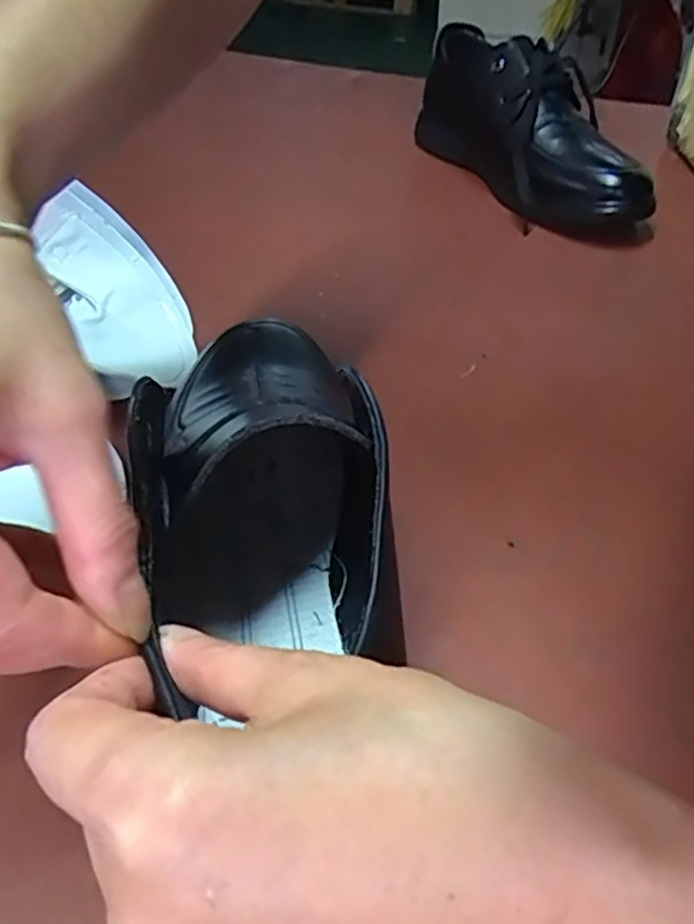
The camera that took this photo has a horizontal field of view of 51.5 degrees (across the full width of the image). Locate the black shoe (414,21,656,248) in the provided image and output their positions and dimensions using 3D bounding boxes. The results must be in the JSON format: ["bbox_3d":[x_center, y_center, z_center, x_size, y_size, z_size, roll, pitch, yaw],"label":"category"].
[{"bbox_3d":[0.145,-0.283,0.599,0.095,0.104,0.262,-12,44,-15],"label":"black shoe"}]

